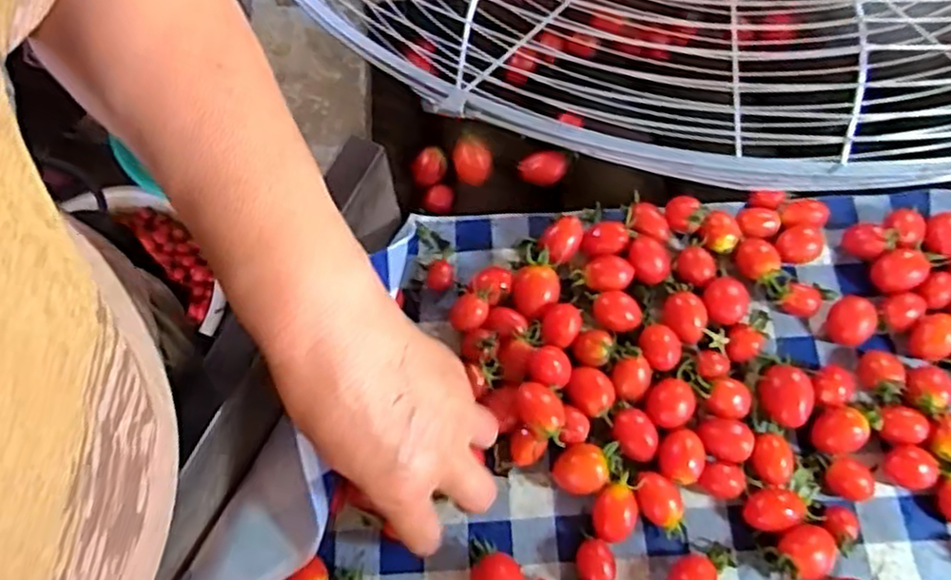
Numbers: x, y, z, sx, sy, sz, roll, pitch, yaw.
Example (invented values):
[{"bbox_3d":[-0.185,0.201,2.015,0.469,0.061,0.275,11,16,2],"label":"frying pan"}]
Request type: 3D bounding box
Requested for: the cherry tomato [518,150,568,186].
[{"bbox_3d":[0.050,-0.091,0.534,0.034,0.021,0.019,6,70,1],"label":"cherry tomato"}]

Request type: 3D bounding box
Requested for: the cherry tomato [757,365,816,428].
[{"bbox_3d":[0.181,0.063,0.420,0.027,0.025,0.034,-17,71,-7],"label":"cherry tomato"}]

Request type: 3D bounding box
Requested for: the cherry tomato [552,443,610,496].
[{"bbox_3d":[0.059,0.102,0.401,0.028,0.021,0.027,0,70,-1],"label":"cherry tomato"}]

